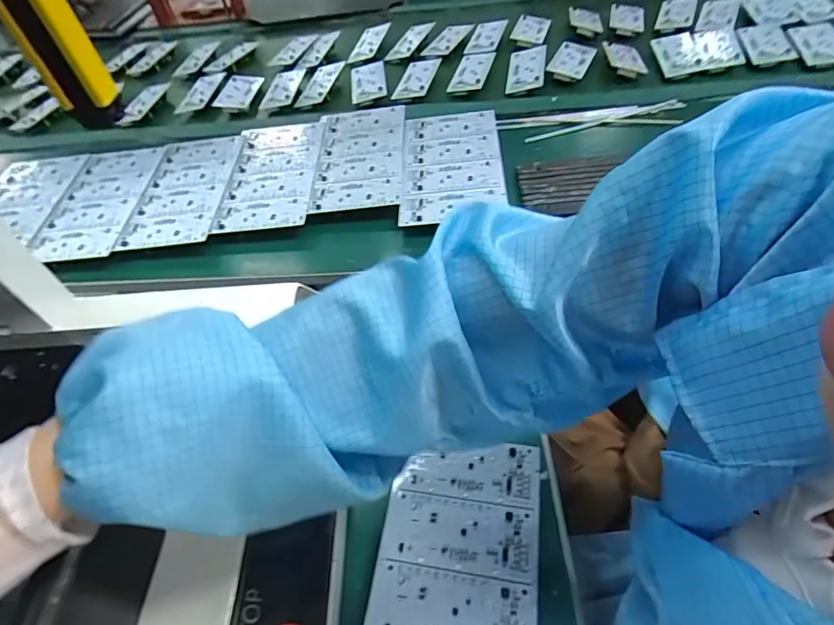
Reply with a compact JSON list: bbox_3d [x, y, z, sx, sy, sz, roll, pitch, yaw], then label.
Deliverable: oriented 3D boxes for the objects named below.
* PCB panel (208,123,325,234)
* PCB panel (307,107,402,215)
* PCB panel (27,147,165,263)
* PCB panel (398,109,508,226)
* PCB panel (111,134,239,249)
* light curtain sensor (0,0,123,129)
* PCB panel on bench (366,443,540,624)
[{"bbox_3d":[-0.188,-0.182,0.619,0.112,0.009,0.209,0,58,3],"label":"PCB panel"},{"bbox_3d":[-0.078,-0.215,0.646,0.116,0.009,0.230,-1,57,0],"label":"PCB panel"},{"bbox_3d":[-0.401,-0.143,0.601,0.105,0.004,0.197,1,58,7],"label":"PCB panel"},{"bbox_3d":[0.047,-0.203,0.635,0.131,0.017,0.242,-1,51,5],"label":"PCB panel"},{"bbox_3d":[-0.295,-0.158,0.605,0.107,0.006,0.208,1,58,7],"label":"PCB panel"},{"bbox_3d":[-0.206,-0.161,0.264,0.035,0.117,0.024,-6,56,1],"label":"light curtain sensor"},{"bbox_3d":[0.031,0.208,0.375,0.124,0.004,0.215,5,52,10],"label":"PCB panel on bench"}]

